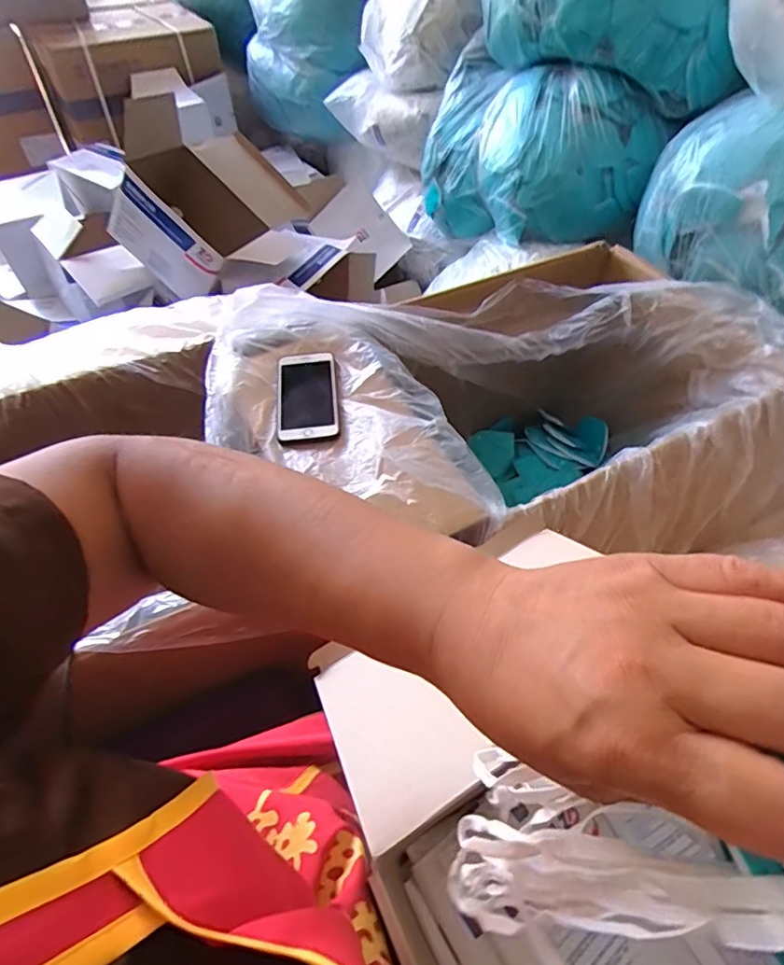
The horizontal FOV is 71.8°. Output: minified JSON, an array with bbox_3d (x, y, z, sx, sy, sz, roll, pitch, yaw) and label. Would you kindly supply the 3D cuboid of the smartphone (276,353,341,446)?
[{"bbox_3d":[-0.114,-0.115,0.726,0.082,0.016,0.164,-5,53,-5],"label":"smartphone"}]

